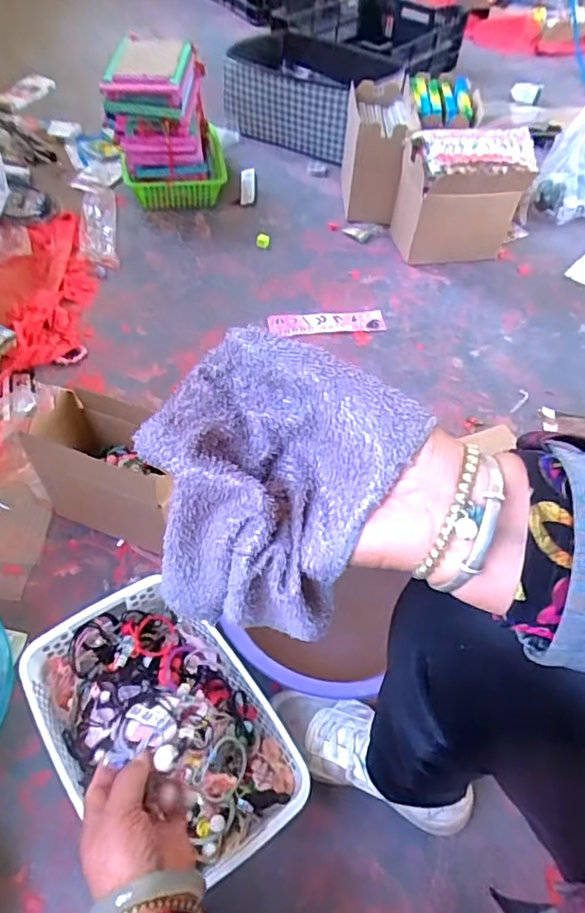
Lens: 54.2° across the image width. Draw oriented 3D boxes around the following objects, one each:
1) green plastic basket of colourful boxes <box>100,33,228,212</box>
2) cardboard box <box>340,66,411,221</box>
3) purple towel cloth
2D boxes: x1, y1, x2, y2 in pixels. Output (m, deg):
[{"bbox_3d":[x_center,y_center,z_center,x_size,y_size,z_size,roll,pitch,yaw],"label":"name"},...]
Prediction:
[{"bbox_3d":[-0.300,-0.804,1.383,0.260,0.292,0.304,-2,50,-7],"label":"green plastic basket of colourful boxes"},{"bbox_3d":[0.194,-0.748,1.394,0.130,0.218,0.335,6,50,0],"label":"cardboard box"},{"bbox_3d":[-0.016,0.022,0.287,0.109,0.129,0.087,31,54,19],"label":"purple towel cloth"}]

